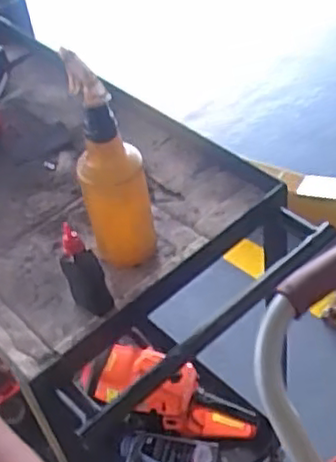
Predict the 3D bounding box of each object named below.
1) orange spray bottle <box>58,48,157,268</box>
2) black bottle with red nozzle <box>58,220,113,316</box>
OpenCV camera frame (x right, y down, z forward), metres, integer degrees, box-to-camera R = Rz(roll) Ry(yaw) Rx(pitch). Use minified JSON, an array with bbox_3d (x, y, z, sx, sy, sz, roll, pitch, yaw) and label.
[{"bbox_3d":[-0.065,-0.071,0.852,0.094,0.275,0.092,-13,46,-3],"label":"orange spray bottle"},{"bbox_3d":[-0.107,0.051,0.863,0.047,0.125,0.033,-34,25,-27],"label":"black bottle with red nozzle"}]

